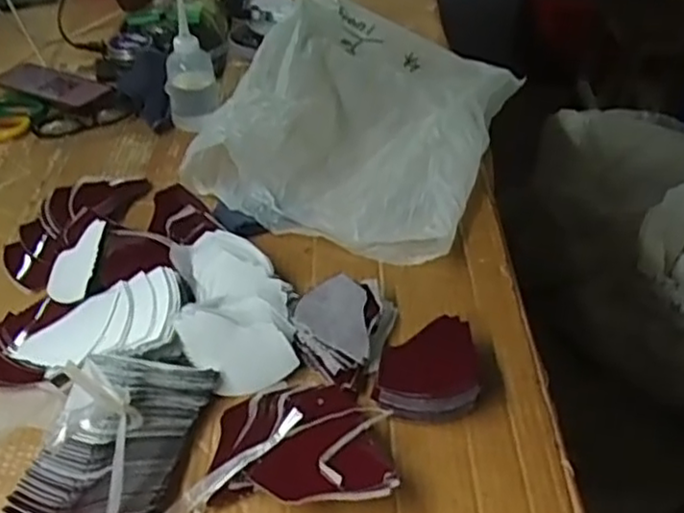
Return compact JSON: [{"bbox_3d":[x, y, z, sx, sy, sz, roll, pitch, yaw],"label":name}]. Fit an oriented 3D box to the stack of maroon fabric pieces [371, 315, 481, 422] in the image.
[{"bbox_3d":[0.076,0.098,0.622,0.085,0.032,0.093,5,43,6],"label":"stack of maroon fabric pieces"}]

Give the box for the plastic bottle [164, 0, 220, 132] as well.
[{"bbox_3d":[-0.199,-0.242,0.898,0.051,0.148,0.055,33,52,31],"label":"plastic bottle"}]

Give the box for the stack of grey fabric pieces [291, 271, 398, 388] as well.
[{"bbox_3d":[0.000,0.062,0.658,0.077,0.034,0.119,14,45,16],"label":"stack of grey fabric pieces"}]

